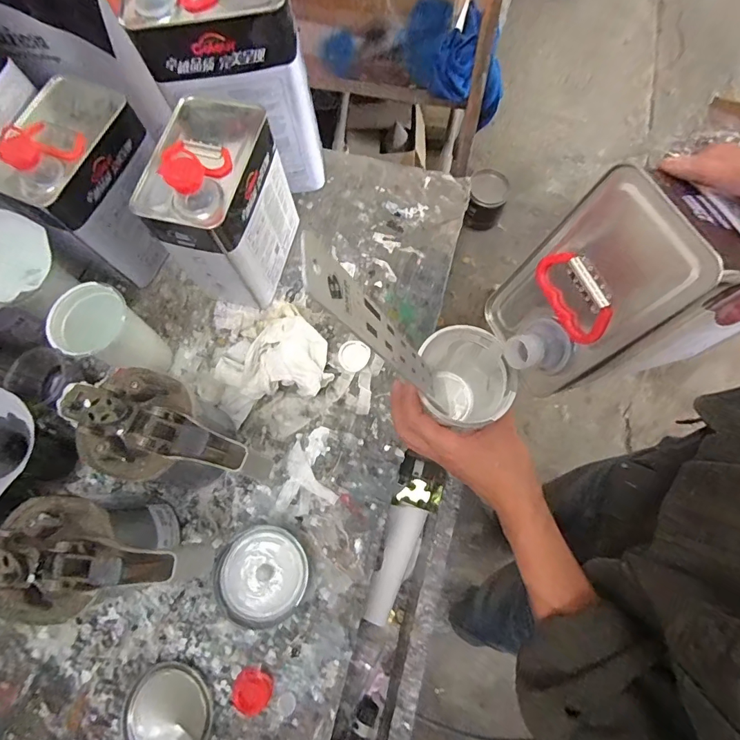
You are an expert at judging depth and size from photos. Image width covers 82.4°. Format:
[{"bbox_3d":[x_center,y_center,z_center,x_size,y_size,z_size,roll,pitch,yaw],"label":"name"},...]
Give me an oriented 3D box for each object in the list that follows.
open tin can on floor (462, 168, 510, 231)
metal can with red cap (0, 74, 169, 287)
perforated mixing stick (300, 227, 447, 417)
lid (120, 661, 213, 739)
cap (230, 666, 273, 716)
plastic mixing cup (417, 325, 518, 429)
[{"bbox_3d":[0.405,-0.587,1.497,0.135,0.166,0.160,21,75,8],"label":"open tin can on floor"},{"bbox_3d":[-0.351,-0.239,0.541,0.120,0.207,0.169,20,75,8],"label":"metal can with red cap"},{"bbox_3d":[0.018,-0.013,0.280,0.004,0.250,0.033,-9,72,19],"label":"perforated mixing stick"},{"bbox_3d":[-0.221,0.376,0.460,0.096,0.012,0.091,-1,74,2],"label":"lid"},{"bbox_3d":[-0.130,0.353,0.462,0.041,0.010,0.043,-1,74,2],"label":"cap"},{"bbox_3d":[0.082,0.015,0.395,0.083,0.097,0.083,-1,74,2],"label":"plastic mixing cup"}]

